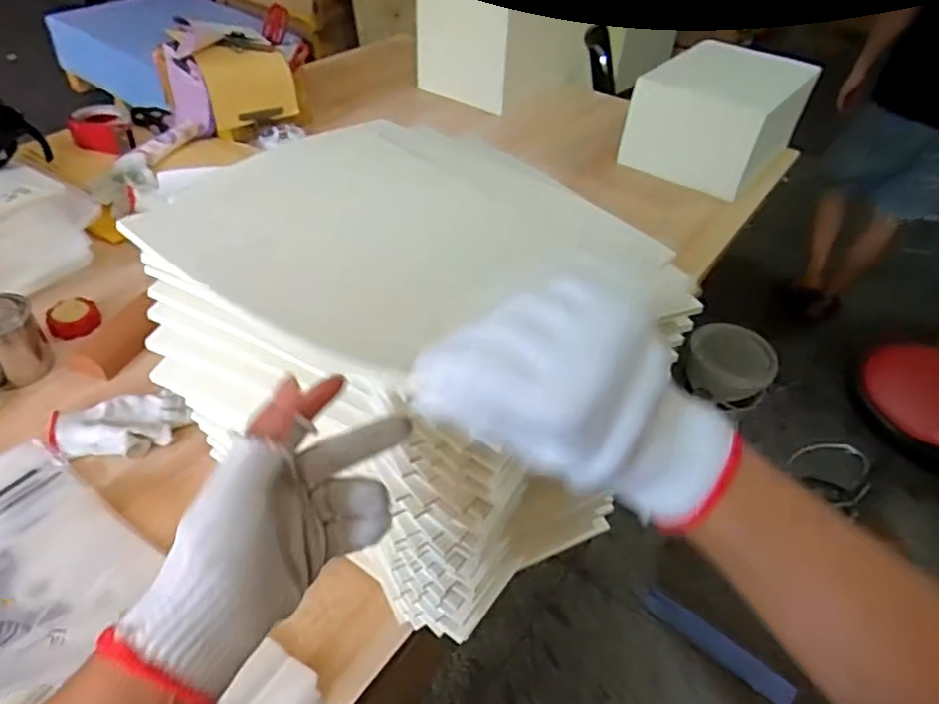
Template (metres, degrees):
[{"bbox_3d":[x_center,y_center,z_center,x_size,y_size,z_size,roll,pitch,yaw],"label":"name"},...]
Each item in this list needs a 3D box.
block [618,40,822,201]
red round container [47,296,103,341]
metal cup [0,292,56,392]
[{"bbox_3d":[0.520,-0.490,1.338,0.261,0.208,0.349,30,49,25],"label":"block"},{"bbox_3d":[-0.561,-0.048,0.899,0.065,0.021,0.071,2,43,-2],"label":"red round container"},{"bbox_3d":[-0.586,-0.010,0.800,0.088,0.112,0.094,2,43,-2],"label":"metal cup"}]

